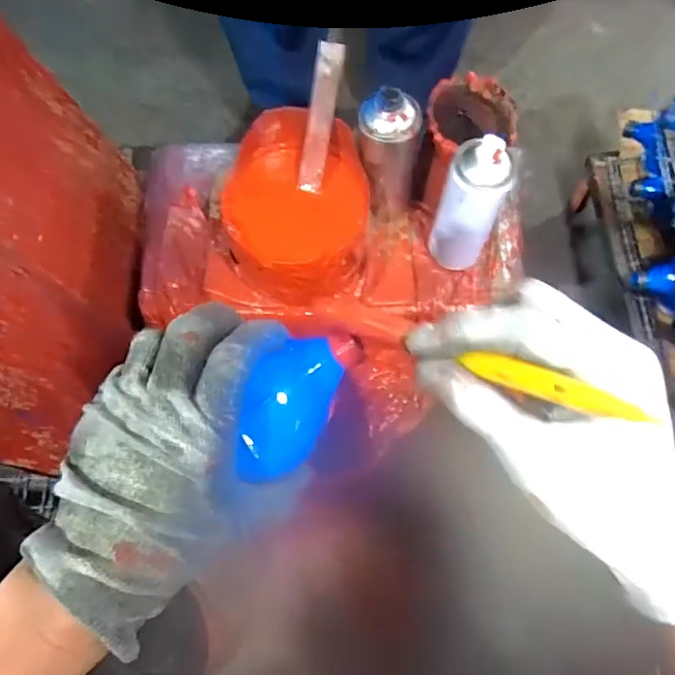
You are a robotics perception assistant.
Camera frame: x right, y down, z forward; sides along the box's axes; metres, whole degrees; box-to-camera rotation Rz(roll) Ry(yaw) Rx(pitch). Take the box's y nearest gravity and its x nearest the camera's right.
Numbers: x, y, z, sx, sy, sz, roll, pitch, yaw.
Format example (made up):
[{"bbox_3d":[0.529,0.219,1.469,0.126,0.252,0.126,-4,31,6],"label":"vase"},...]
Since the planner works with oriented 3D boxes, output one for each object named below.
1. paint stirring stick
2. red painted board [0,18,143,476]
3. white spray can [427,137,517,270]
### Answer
[{"bbox_3d":[-0.018,-0.227,0.577,0.027,0.011,0.145,12,108,4],"label":"paint stirring stick"},{"bbox_3d":[-0.308,-0.083,0.620,0.049,0.328,0.492,-17,65,5],"label":"red painted board"},{"bbox_3d":[0.140,-0.138,0.589,0.059,0.167,0.054,0,66,-1],"label":"white spray can"}]

